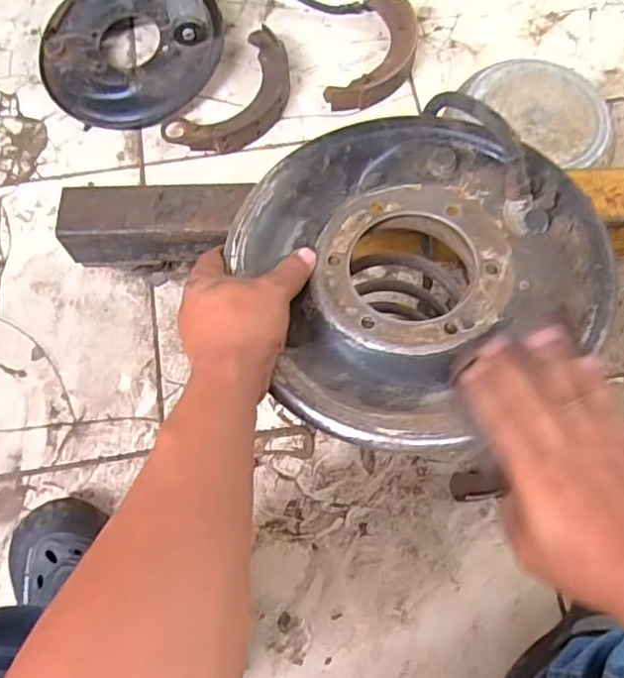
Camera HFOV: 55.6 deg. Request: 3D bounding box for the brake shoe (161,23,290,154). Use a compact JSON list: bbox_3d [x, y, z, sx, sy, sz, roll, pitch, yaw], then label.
[{"bbox_3d":[-0.102,-0.342,0.844,0.114,0.034,0.216,39,76,12],"label":"brake shoe"}]

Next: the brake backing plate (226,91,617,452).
[{"bbox_3d":[0.078,-0.058,0.424,0.245,0.066,0.250,0,72,0],"label":"brake backing plate"}]

